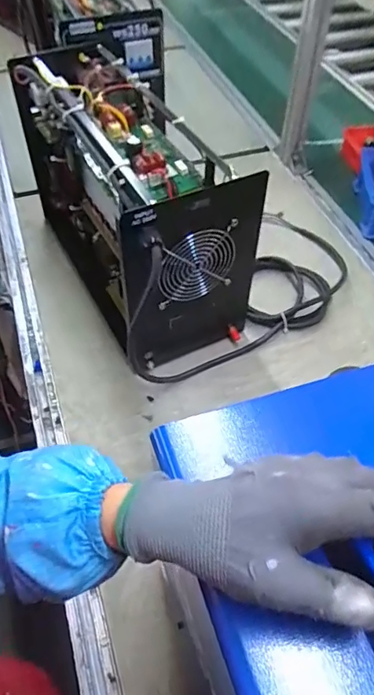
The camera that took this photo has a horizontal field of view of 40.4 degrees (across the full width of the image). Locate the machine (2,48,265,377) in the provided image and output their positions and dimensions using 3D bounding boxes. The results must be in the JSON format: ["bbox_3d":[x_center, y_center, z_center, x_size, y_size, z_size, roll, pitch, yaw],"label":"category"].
[{"bbox_3d":[-0.091,-0.227,0.840,0.209,0.320,0.502,-21,55,-17],"label":"machine"}]

